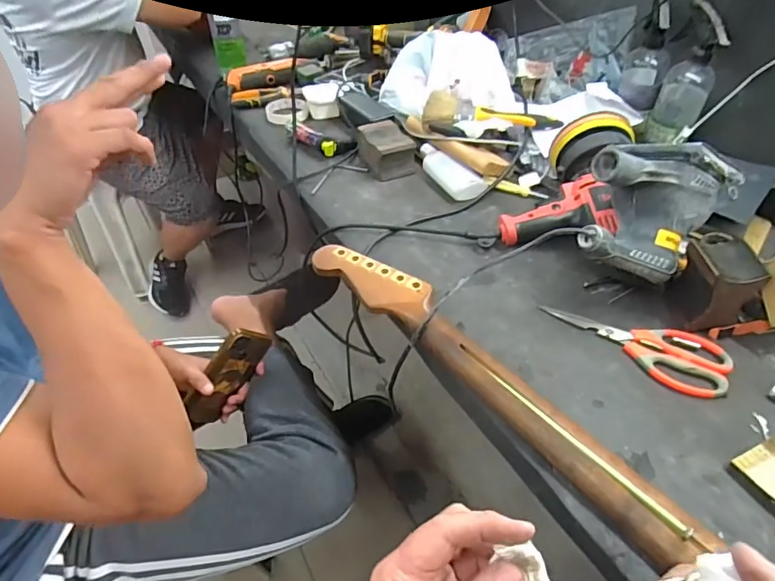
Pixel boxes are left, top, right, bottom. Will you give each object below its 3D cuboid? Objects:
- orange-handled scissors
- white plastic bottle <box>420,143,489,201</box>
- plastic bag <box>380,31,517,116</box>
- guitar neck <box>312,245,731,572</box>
[{"bbox_3d":[0.277,0.054,0.554,0.194,0.010,0.082,28,51,26],"label":"orange-handled scissors"},{"bbox_3d":[0.101,-0.196,0.810,0.062,0.031,0.149,-17,46,-16],"label":"white plastic bottle"},{"bbox_3d":[0.111,-0.388,0.899,0.267,0.102,0.167,22,49,22],"label":"plastic bag"},{"bbox_3d":[0.137,0.109,0.492,0.074,0.028,0.629,-31,52,-27],"label":"guitar neck"}]

